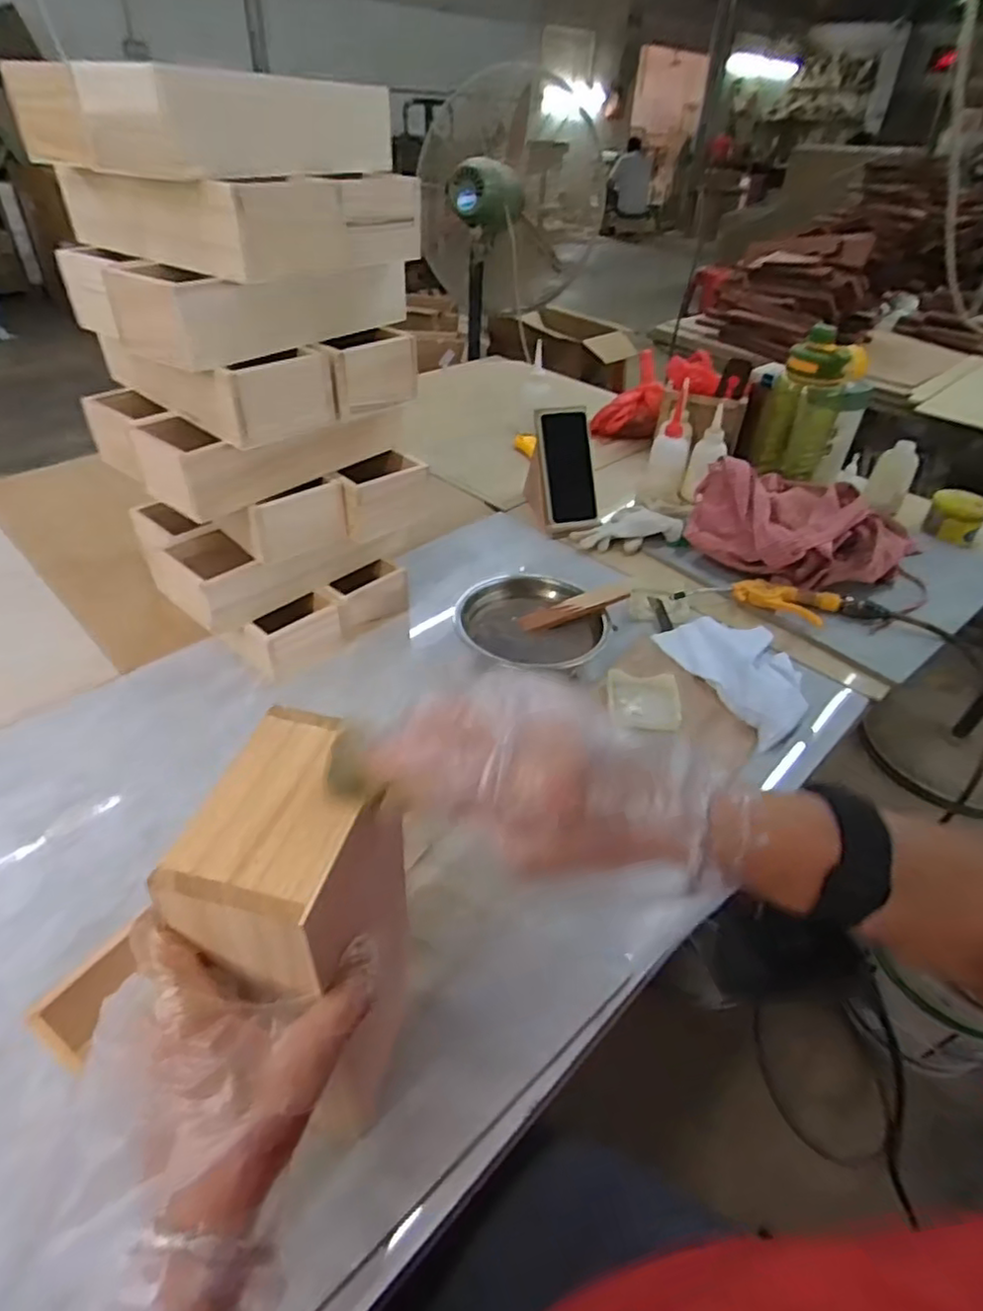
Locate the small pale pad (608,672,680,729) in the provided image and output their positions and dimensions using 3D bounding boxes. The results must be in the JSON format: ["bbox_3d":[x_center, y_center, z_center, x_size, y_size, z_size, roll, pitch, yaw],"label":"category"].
[{"bbox_3d":[0.165,0.047,0.715,0.077,0.026,0.062,9,41,6],"label":"small pale pad"}]

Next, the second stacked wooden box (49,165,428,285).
[{"bbox_3d":[-0.231,-0.411,0.617,0.258,0.072,0.211,29,47,27],"label":"second stacked wooden box"}]

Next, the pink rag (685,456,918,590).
[{"bbox_3d":[0.425,-0.190,0.926,0.271,0.112,0.187,8,41,5],"label":"pink rag"}]

